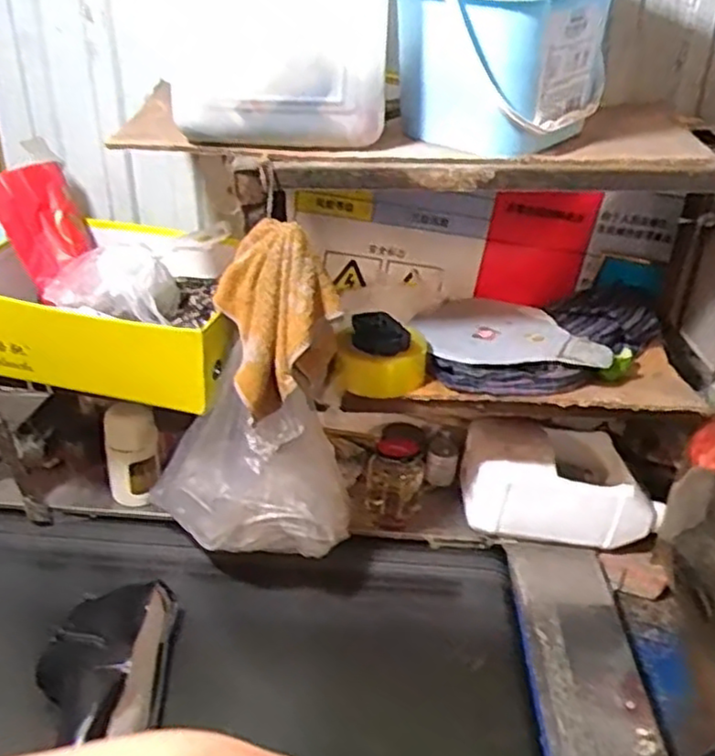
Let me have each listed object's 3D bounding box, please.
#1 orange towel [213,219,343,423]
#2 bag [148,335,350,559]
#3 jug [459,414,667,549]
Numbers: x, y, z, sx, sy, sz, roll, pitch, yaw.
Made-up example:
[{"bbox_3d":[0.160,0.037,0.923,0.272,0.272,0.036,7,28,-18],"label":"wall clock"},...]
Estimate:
[{"bbox_3d":[-0.090,-0.066,0.792,0.129,0.192,0.110,-2,30,-9],"label":"orange towel"},{"bbox_3d":[-0.138,0.094,0.921,0.253,0.266,0.172,-4,31,-12],"label":"bag"},{"bbox_3d":[0.305,0.147,1.093,0.273,0.120,0.168,5,30,2],"label":"jug"}]

